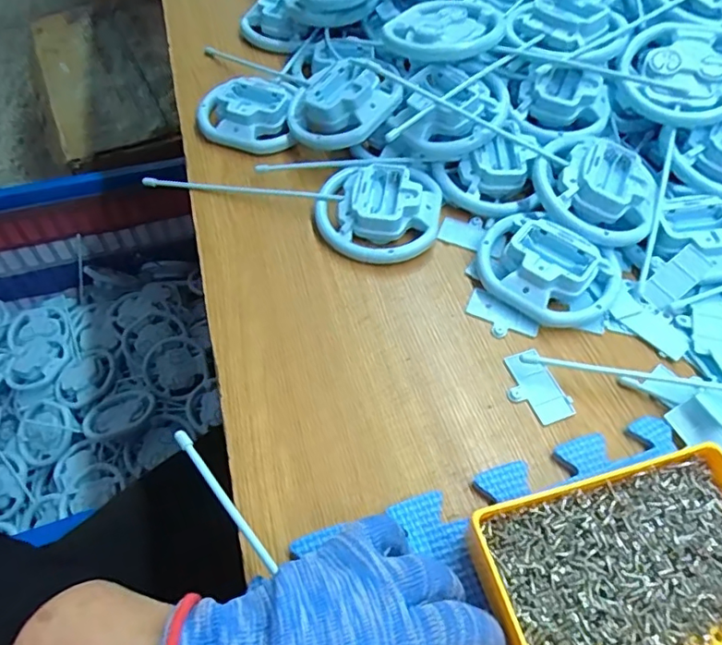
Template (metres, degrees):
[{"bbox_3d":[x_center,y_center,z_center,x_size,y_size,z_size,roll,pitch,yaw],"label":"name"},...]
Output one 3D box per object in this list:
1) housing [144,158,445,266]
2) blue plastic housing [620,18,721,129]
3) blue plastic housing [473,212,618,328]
[{"bbox_3d":[-0.046,-0.122,0.439,0.231,0.031,0.110,20,57,11],"label":"housing"},{"bbox_3d":[0.279,-0.214,0.451,0.103,0.033,0.099,26,78,14],"label":"blue plastic housing"},{"bbox_3d":[0.142,-0.044,0.397,0.102,0.033,0.088,36,61,20],"label":"blue plastic housing"}]

